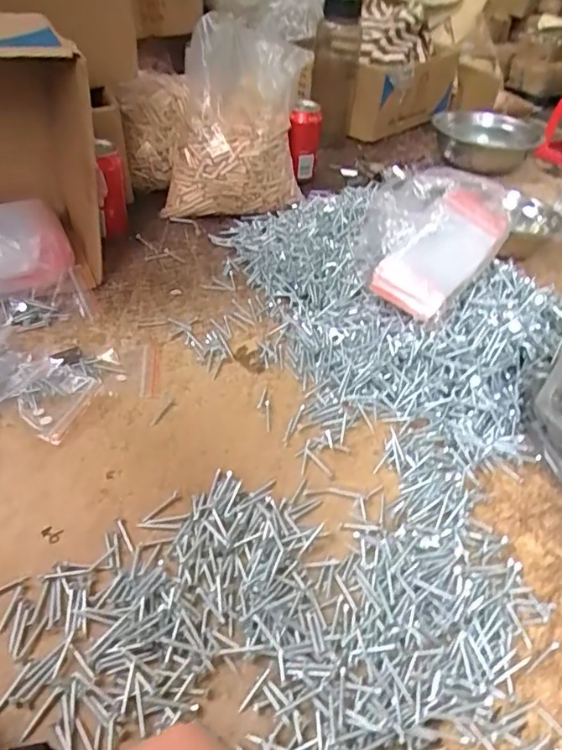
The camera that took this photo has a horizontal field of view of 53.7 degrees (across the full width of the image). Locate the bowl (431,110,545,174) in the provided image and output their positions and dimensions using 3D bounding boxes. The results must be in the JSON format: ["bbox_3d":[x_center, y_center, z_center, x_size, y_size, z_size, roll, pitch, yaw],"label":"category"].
[{"bbox_3d":[0.392,-0.461,1.076,0.186,0.075,0.186,4,42,-3],"label":"bowl"}]

